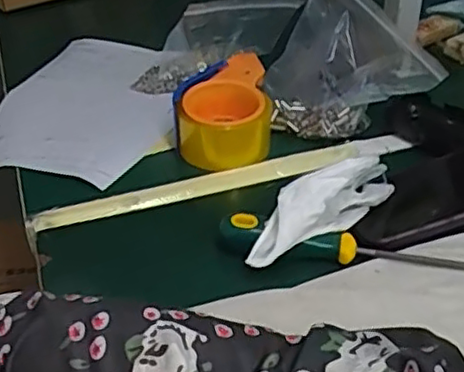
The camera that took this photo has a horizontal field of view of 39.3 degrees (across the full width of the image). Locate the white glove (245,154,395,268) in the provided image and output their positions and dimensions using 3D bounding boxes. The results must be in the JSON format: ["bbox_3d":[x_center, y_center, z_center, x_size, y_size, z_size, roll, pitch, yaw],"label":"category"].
[{"bbox_3d":[0.076,0.012,0.523,0.158,0.064,0.032,-23,42,-30],"label":"white glove"}]

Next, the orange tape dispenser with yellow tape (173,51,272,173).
[{"bbox_3d":[-0.011,-0.076,0.663,0.093,0.058,0.134,-3,36,-3],"label":"orange tape dispenser with yellow tape"}]

